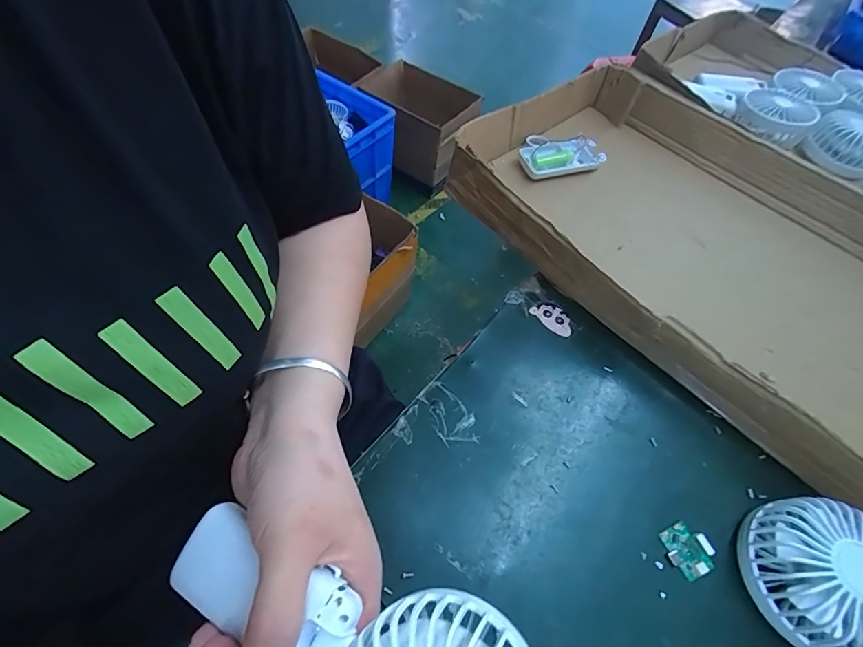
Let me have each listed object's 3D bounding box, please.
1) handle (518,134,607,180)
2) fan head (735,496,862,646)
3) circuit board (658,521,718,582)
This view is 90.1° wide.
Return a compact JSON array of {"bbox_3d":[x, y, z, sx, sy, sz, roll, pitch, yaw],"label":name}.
[{"bbox_3d":[0.145,-0.193,0.498,0.092,0.027,0.059,-10,56,-11],"label":"handle"},{"bbox_3d":[0.240,0.155,0.263,0.081,0.045,0.082,2,55,-3],"label":"fan head"},{"bbox_3d":[0.167,0.147,0.278,0.021,0.018,0.030,-16,58,-16],"label":"circuit board"}]

